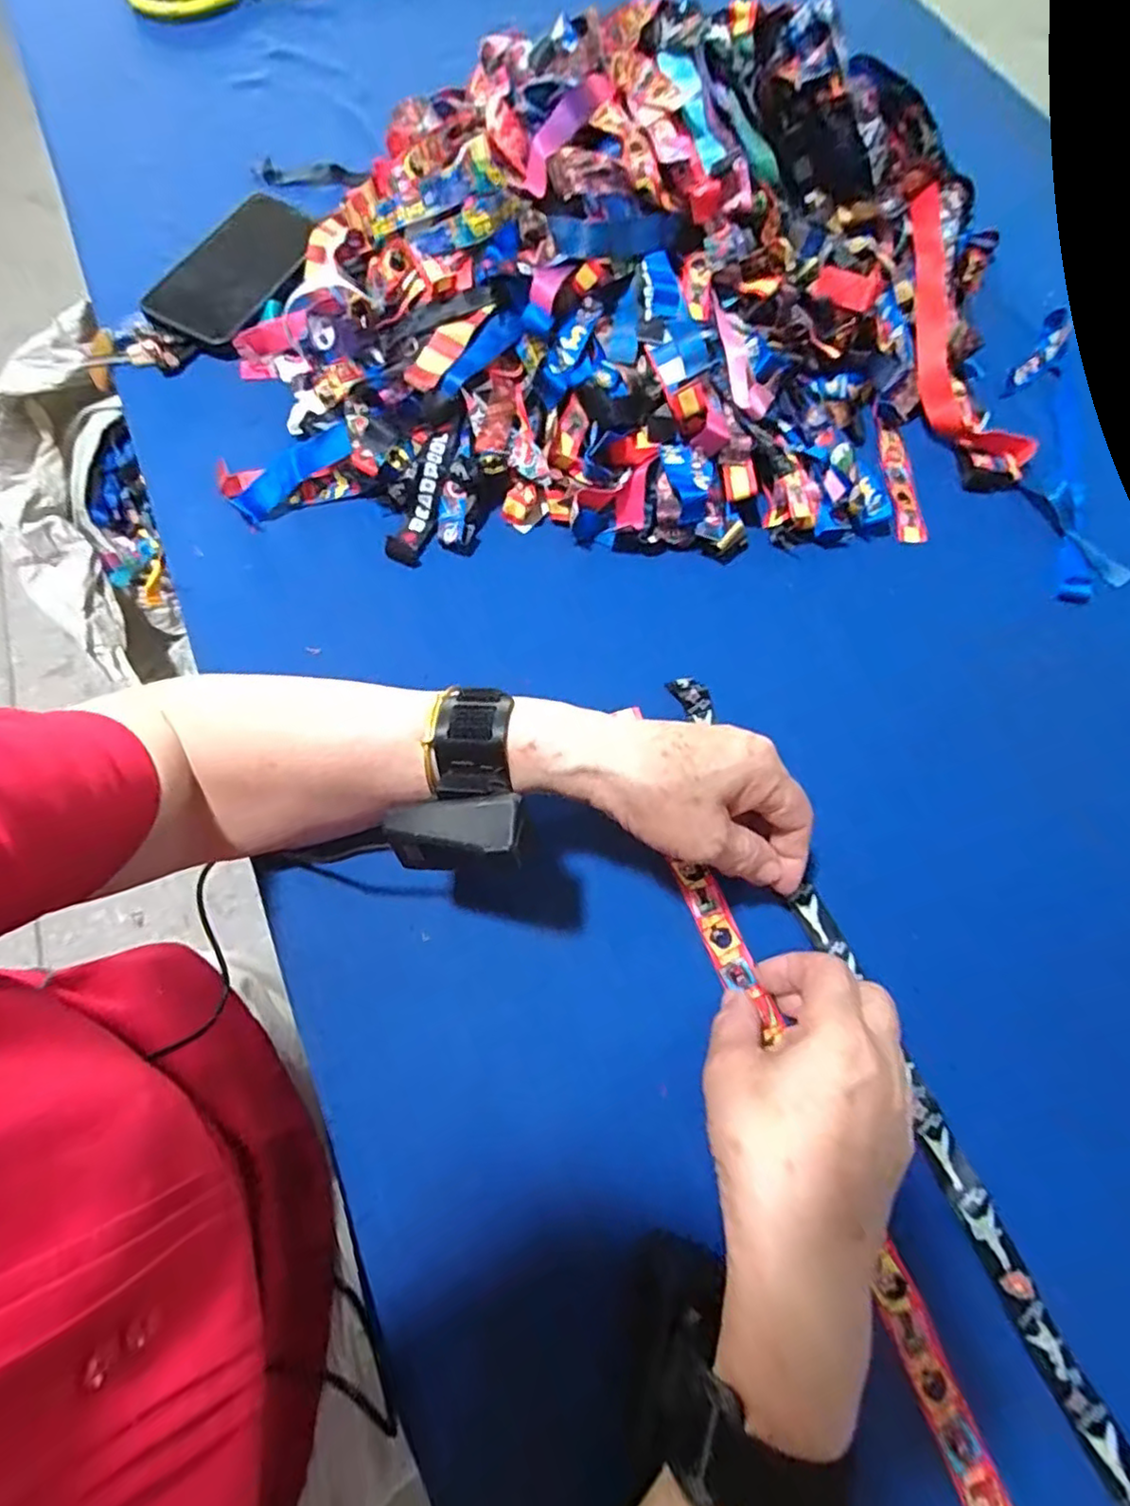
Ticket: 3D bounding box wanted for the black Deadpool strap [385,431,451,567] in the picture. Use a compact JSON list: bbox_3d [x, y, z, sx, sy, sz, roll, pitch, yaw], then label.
[{"bbox_3d":[-0.098,-0.177,0.449,0.022,0.021,0.096,19,91,6],"label":"black Deadpool strap"}]

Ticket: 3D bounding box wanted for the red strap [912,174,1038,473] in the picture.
[{"bbox_3d":[0.310,-0.338,0.524,0.062,0.022,0.255,-11,83,-6],"label":"red strap"}]

